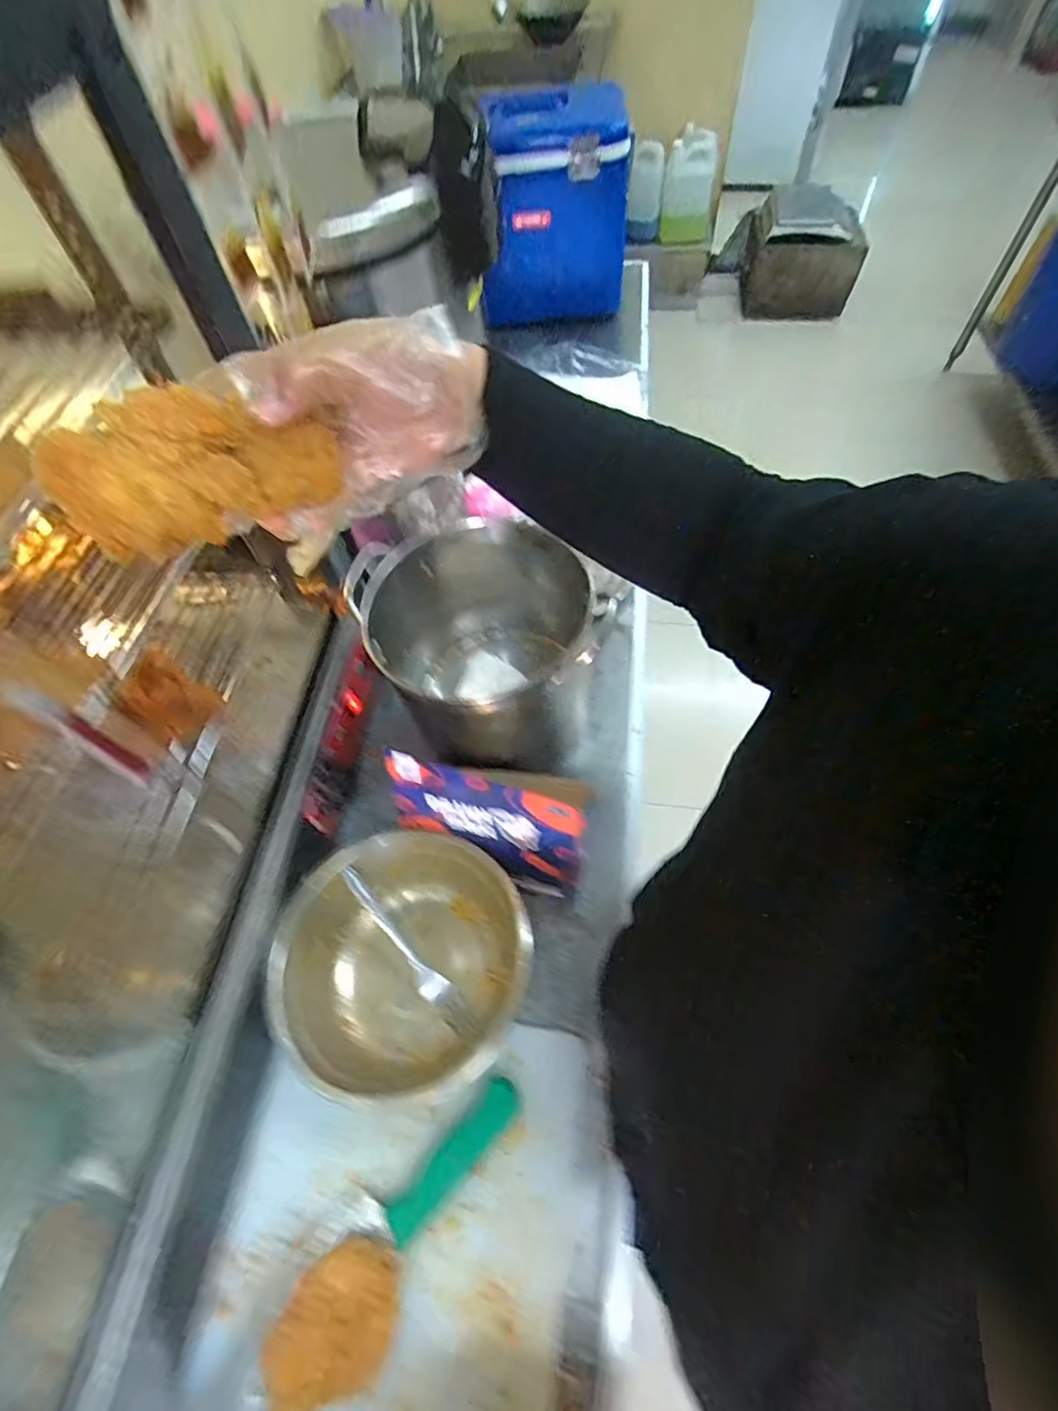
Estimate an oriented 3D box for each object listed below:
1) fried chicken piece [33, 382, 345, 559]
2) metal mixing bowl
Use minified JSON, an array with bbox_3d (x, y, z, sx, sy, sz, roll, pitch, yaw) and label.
[{"bbox_3d":[-0.146,-0.106,0.265,0.116,0.059,0.026,-27,59,-35],"label":"fried chicken piece"},{"bbox_3d":[-0.110,0.224,0.524,0.204,0.068,0.207,-1,58,2],"label":"metal mixing bowl"}]

